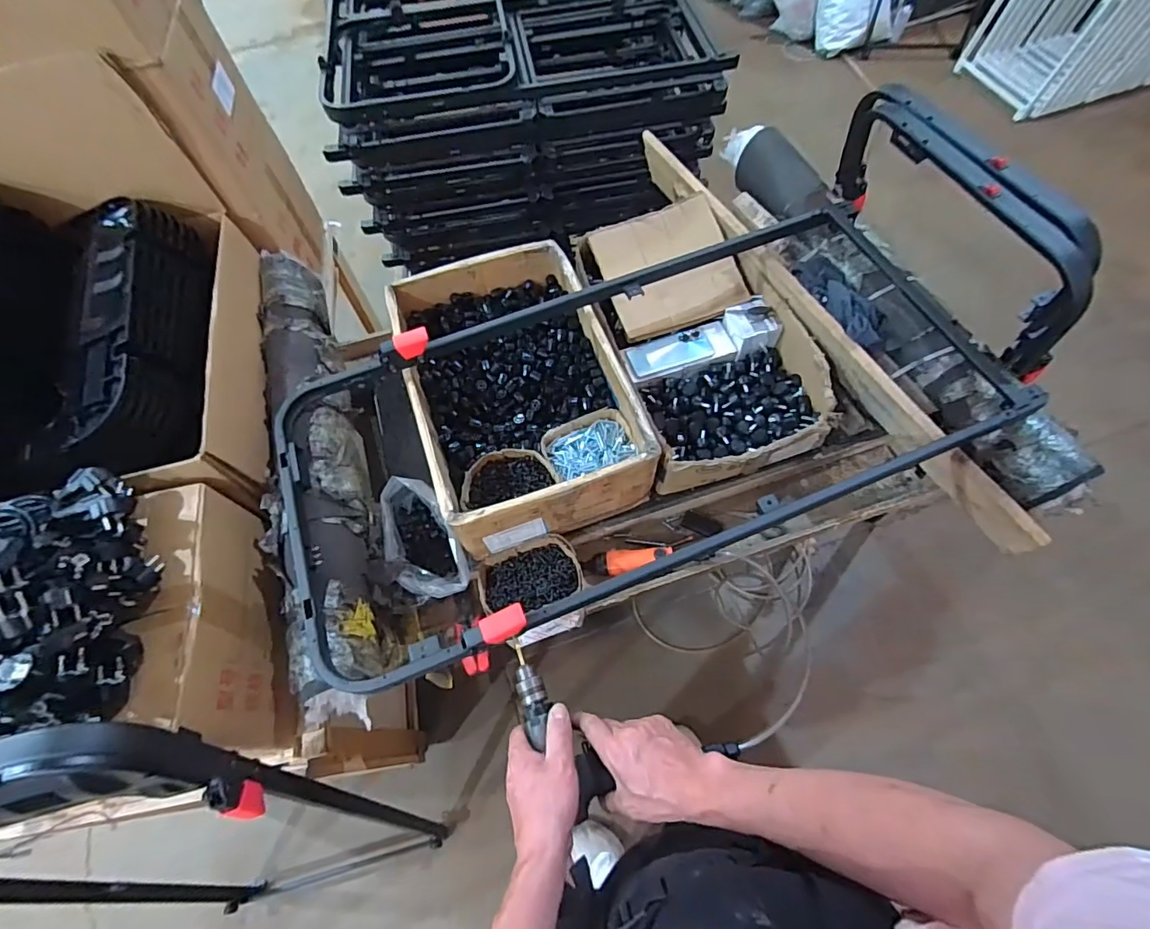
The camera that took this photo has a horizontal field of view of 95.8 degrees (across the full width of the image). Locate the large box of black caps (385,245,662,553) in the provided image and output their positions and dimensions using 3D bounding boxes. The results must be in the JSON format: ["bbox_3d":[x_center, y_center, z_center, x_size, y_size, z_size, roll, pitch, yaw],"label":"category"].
[{"bbox_3d":[-0.106,-0.148,0.949,0.361,0.136,0.534,-19,64,-6],"label":"large box of black caps"}]

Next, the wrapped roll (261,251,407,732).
[{"bbox_3d":[-0.435,-0.030,0.876,0.132,0.159,0.858,-16,64,-5],"label":"wrapped roll"}]

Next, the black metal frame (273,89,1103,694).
[{"bbox_3d":[0.133,-0.165,0.789,1.171,0.216,0.587,-22,64,-7],"label":"black metal frame"}]

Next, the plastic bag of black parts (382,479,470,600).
[{"bbox_3d":[-0.258,0.127,0.874,0.101,0.109,0.205,-27,65,-10],"label":"plastic bag of black parts"}]

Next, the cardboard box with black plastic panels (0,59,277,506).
[{"bbox_3d":[-0.857,-0.188,0.745,0.627,0.336,0.540,-20,64,-6],"label":"cardboard box with black plastic panels"}]

